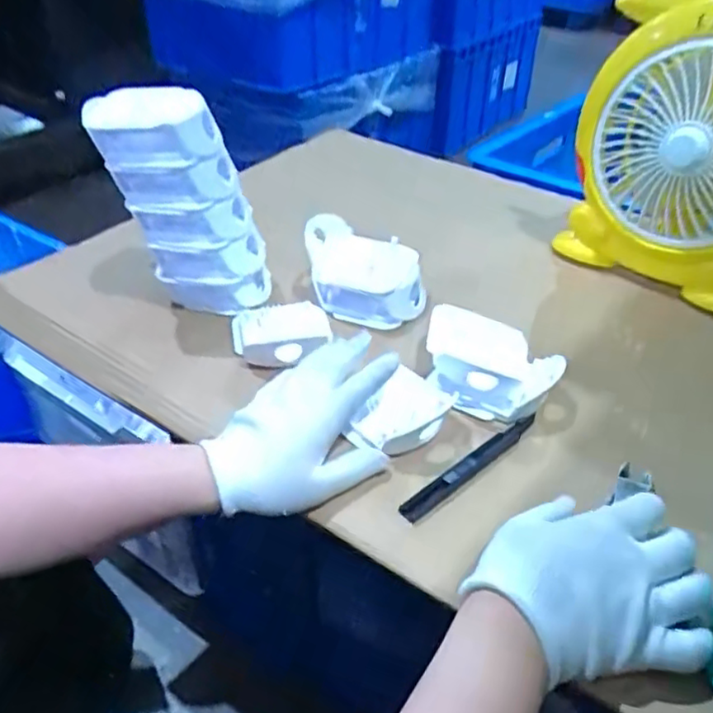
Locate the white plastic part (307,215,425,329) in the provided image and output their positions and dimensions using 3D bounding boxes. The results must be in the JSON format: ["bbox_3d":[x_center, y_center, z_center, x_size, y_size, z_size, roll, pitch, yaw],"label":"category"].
[{"bbox_3d":[0.007,-0.084,0.640,0.119,0.069,0.076,15,40,18],"label":"white plastic part"}]

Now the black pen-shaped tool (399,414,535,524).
[{"bbox_3d":[0.087,0.081,0.485,0.141,0.010,0.016,-27,45,-30],"label":"black pen-shaped tool"}]

